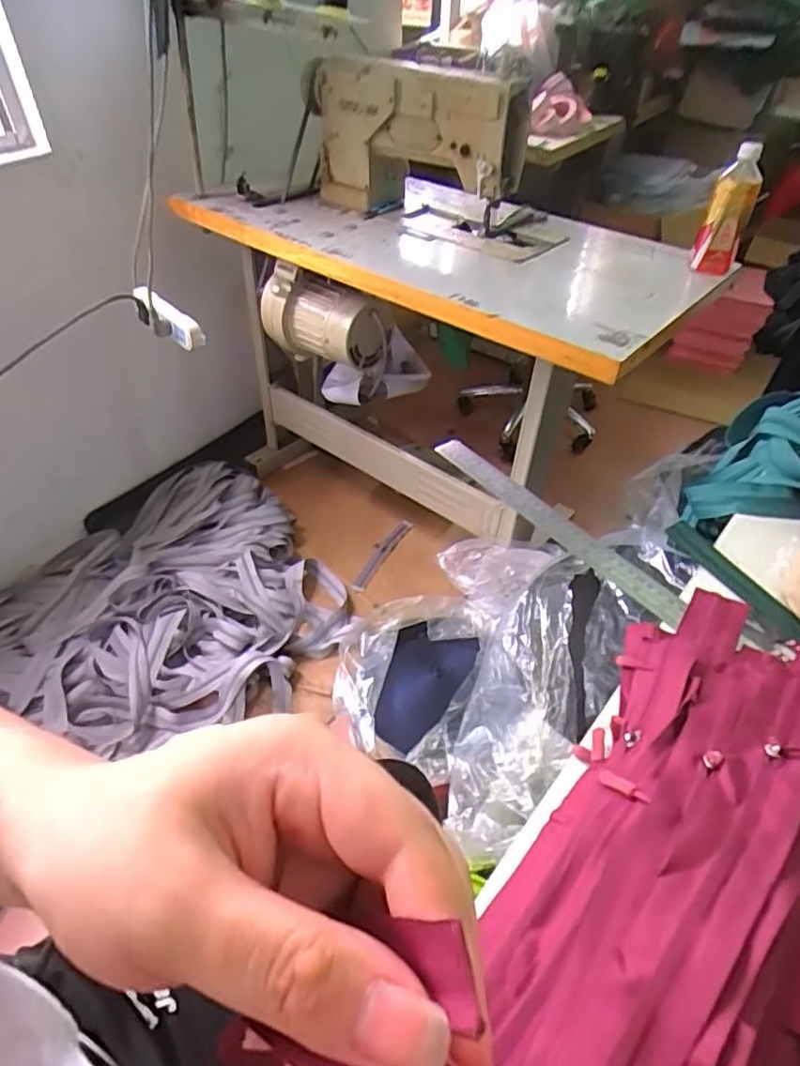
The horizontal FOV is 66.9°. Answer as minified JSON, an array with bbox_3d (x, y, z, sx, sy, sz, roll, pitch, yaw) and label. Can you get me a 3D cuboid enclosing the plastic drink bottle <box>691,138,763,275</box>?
[{"bbox_3d":[0.554,-0.542,1.020,0.067,0.179,0.072,22,49,20],"label":"plastic drink bottle"}]

